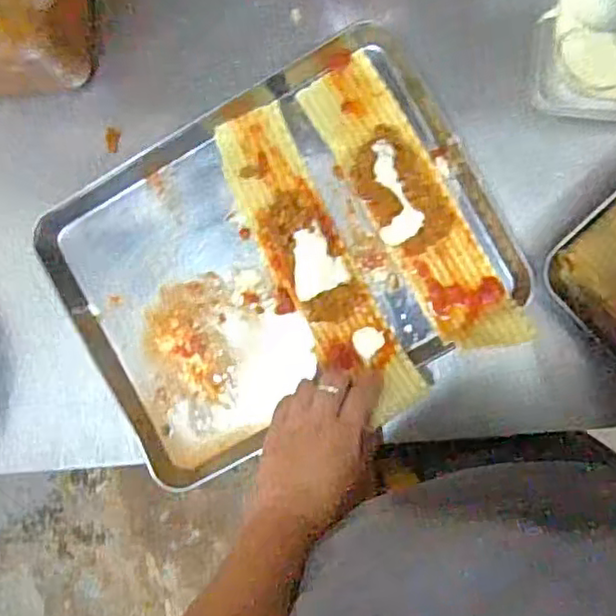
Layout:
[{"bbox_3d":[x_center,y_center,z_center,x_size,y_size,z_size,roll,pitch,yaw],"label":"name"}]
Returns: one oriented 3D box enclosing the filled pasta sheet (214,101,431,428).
[{"bbox_3d":[0.007,-0.041,0.609,0.074,0.033,0.313,-29,86,6],"label":"filled pasta sheet"}]

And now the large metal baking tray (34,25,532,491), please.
[{"bbox_3d":[-0.034,-0.051,0.624,0.404,0.035,0.308,-29,85,6],"label":"large metal baking tray"}]

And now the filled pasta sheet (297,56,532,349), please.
[{"bbox_3d":[0.097,-0.097,0.604,0.081,0.034,0.310,-31,85,6],"label":"filled pasta sheet"}]

